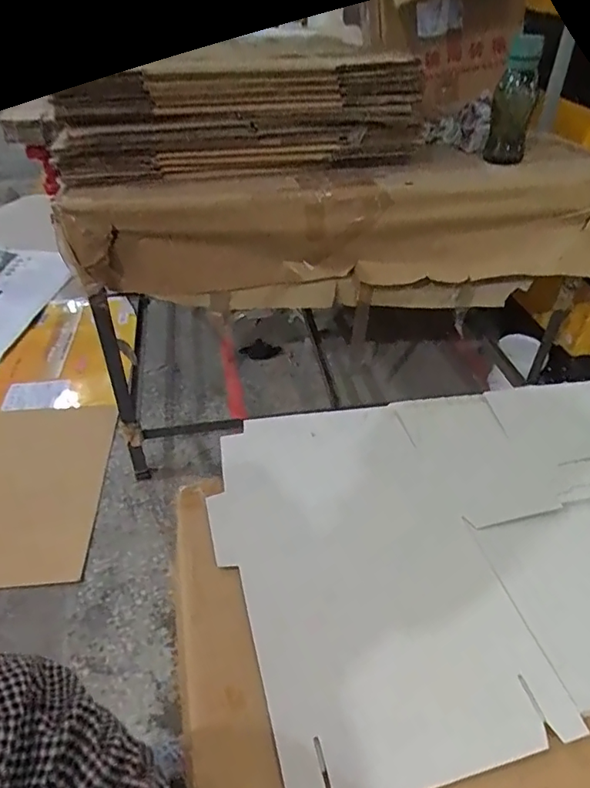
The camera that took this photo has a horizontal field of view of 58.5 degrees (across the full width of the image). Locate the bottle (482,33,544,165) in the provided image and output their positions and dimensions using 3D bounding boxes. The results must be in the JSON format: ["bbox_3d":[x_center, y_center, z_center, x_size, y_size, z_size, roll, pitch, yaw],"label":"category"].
[{"bbox_3d":[0.467,-0.622,1.117,0.079,0.224,0.065,10,41,10],"label":"bottle"}]

